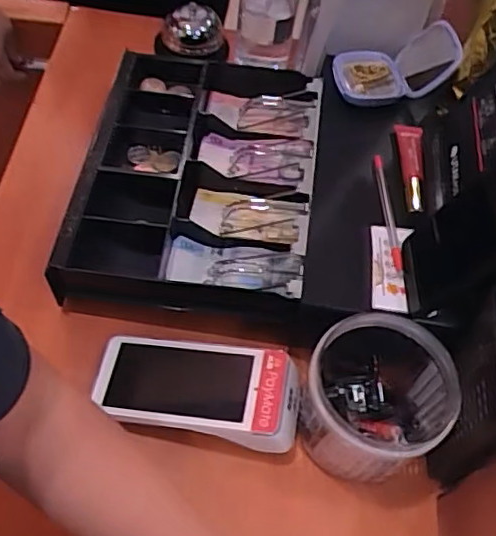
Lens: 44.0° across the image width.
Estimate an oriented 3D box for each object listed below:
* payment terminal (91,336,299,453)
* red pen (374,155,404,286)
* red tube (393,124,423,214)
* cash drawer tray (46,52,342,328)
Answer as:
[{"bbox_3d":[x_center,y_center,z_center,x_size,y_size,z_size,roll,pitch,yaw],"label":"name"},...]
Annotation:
[{"bbox_3d":[-0.045,0.104,0.532,0.179,0.051,0.086,11,56,2],"label":"payment terminal"},{"bbox_3d":[0.130,-0.047,0.565,0.011,0.005,0.145,3,56,-5],"label":"red pen"},{"bbox_3d":[0.159,-0.099,0.598,0.026,0.013,0.111,7,56,-2],"label":"red tube"},{"bbox_3d":[-0.046,-0.096,0.640,0.245,0.055,0.327,7,56,-2],"label":"cash drawer tray"}]

